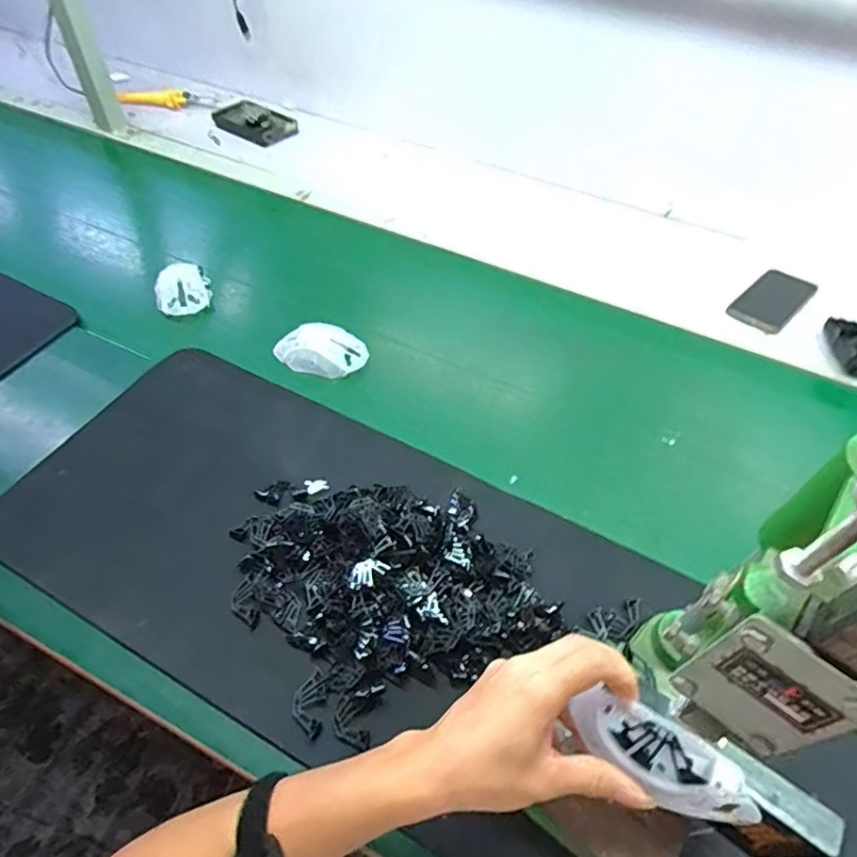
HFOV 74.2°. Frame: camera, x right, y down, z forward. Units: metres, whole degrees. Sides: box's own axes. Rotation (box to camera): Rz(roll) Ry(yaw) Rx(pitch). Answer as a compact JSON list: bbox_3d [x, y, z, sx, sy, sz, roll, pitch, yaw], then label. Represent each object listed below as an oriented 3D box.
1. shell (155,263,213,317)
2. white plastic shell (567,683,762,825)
[{"bbox_3d":[-0.318,-0.179,0.735,0.066,0.037,0.075,-15,54,-15],"label":"shell"},{"bbox_3d":[0.135,0.192,0.327,0.104,0.026,0.036,26,50,17],"label":"white plastic shell"}]

